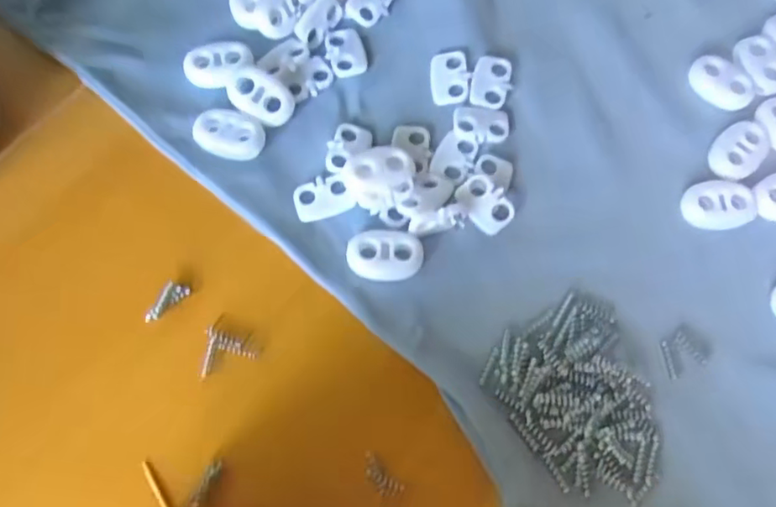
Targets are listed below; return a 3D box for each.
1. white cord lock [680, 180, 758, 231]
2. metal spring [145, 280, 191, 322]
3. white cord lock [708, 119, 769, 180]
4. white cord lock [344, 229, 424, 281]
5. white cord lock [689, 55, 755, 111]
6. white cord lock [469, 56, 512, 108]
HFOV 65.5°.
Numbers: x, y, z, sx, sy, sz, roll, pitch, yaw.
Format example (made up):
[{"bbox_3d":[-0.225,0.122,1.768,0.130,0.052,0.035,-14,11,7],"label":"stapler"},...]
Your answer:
[{"bbox_3d":[0.103,-0.015,0.187,0.022,0.005,0.014,-2,72,-2],"label":"white cord lock"},{"bbox_3d":[-0.064,0.014,0.175,0.005,0.005,0.014,37,63,10],"label":"metal spring"},{"bbox_3d":[0.112,-0.034,0.190,0.023,0.004,0.014,-43,78,-13],"label":"white cord lock"},{"bbox_3d":[-0.001,0.000,0.178,0.022,0.005,0.015,-2,72,-2],"label":"white cord lock"},{"bbox_3d":[0.111,-0.057,0.201,0.014,0.005,0.021,-33,76,-11],"label":"white cord lock"},{"bbox_3d":[0.034,-0.057,0.197,0.013,0.004,0.019,12,72,3],"label":"white cord lock"}]

